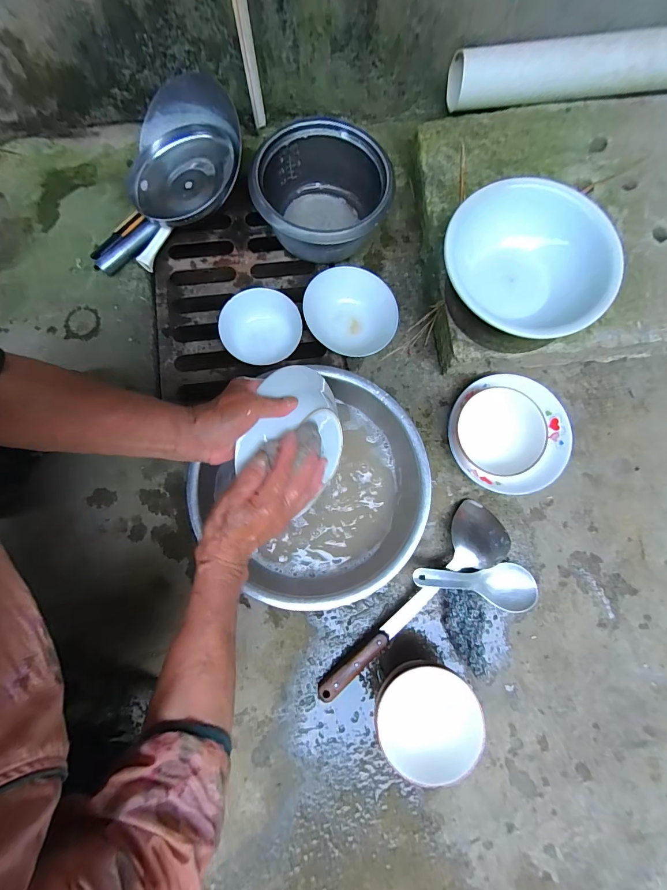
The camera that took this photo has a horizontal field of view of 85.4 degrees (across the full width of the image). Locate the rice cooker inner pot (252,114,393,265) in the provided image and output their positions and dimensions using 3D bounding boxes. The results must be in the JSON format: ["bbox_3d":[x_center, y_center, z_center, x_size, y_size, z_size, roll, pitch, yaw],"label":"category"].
[{"bbox_3d":[-0.017,-0.399,0.598,0.204,0.112,0.200,0,79,-1],"label":"rice cooker inner pot"}]

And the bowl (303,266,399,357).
[{"bbox_3d":[0.029,-0.208,0.591,0.144,0.060,0.150,0,79,-1],"label":"bowl"}]

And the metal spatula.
[{"bbox_3d":[0.129,0.239,0.523,0.090,0.030,0.356,41,81,6],"label":"metal spatula"}]

